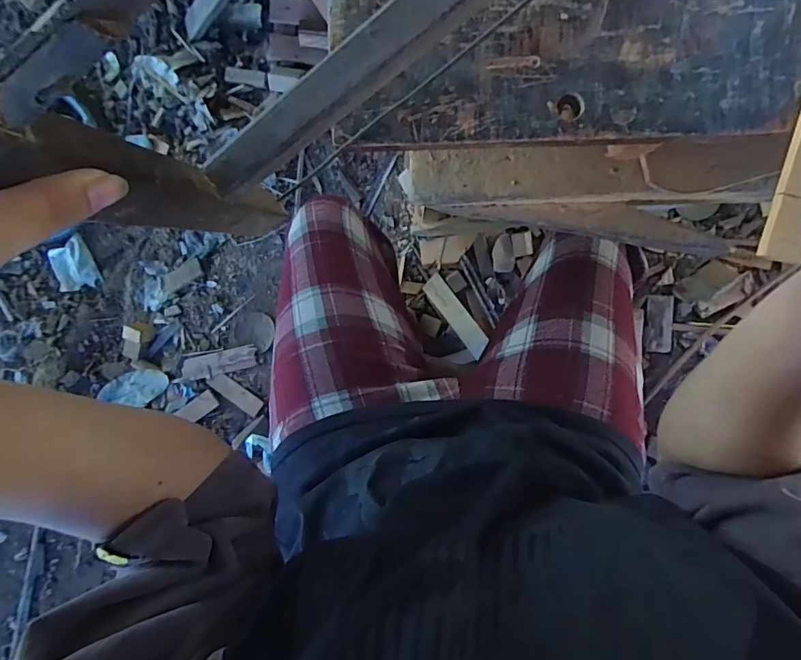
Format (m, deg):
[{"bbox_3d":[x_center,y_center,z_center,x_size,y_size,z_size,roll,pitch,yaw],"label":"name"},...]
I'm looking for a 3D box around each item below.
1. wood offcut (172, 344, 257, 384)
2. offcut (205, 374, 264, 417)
[{"bbox_3d":[-0.426,0.078,1.087,0.190,0.021,0.052,-12,90,2],"label":"wood offcut"},{"bbox_3d":[-0.376,0.145,1.081,0.133,0.010,0.042,37,91,1],"label":"offcut"}]

